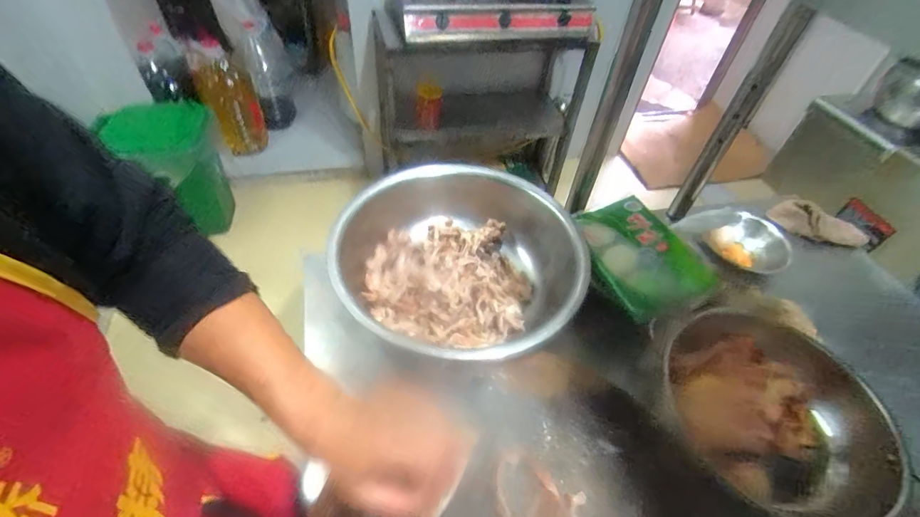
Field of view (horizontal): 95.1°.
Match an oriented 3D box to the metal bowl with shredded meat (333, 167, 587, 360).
[{"bbox_3d":[-0.022,0.008,0.696,0.384,0.151,0.371,2,48,-3],"label":"metal bowl with shredded meat"}]

